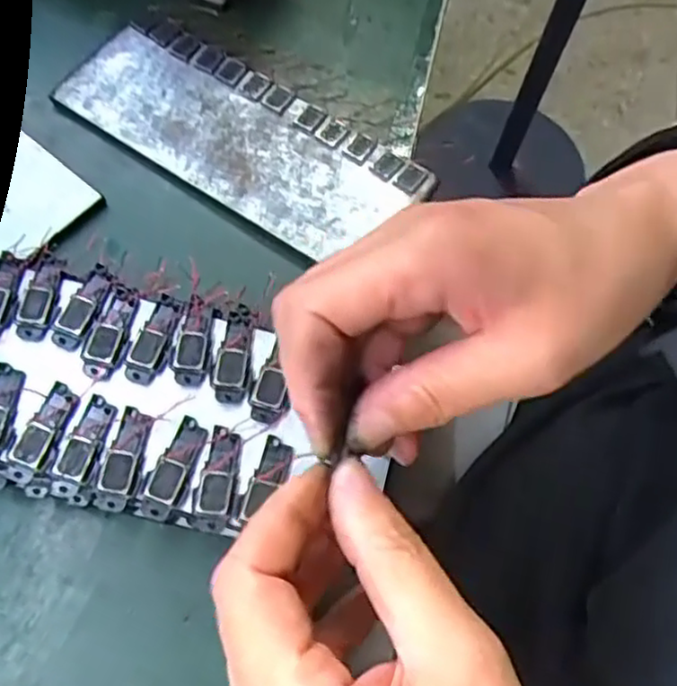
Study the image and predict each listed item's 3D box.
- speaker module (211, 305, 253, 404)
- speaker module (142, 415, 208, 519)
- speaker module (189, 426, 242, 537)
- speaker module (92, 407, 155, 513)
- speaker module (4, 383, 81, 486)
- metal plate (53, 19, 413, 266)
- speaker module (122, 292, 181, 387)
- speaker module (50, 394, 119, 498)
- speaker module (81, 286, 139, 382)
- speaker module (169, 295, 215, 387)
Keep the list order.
[{"bbox_3d":[-0.043,0.004,0.292,0.015,0.005,0.044,7,67,1],"label":"speaker module"},{"bbox_3d":[-0.064,0.048,0.270,0.013,0.004,0.039,22,68,7],"label":"speaker module"},{"bbox_3d":[-0.047,0.052,0.269,0.015,0.004,0.039,6,67,0],"label":"speaker module"},{"bbox_3d":[-0.083,0.044,0.270,0.015,0.005,0.039,12,67,3],"label":"speaker module"},{"bbox_3d":[-0.116,0.035,0.273,0.014,0.004,0.040,21,68,7],"label":"speaker module"},{"bbox_3d":[-0.059,-0.108,0.373,0.185,0.009,0.062,33,70,11],"label":"metal plate"},{"bbox_3d":[-0.077,-0.002,0.292,0.014,0.004,0.040,18,68,5],"label":"speaker module"},{"bbox_3d":[-0.099,0.040,0.272,0.015,0.004,0.040,16,68,5],"label":"speaker module"},{"bbox_3d":[-0.096,-0.005,0.294,0.016,0.005,0.042,11,67,3],"label":"speaker module"},{"bbox_3d":[-0.061,-0.002,0.291,0.016,0.004,0.039,1,67,-1],"label":"speaker module"}]

